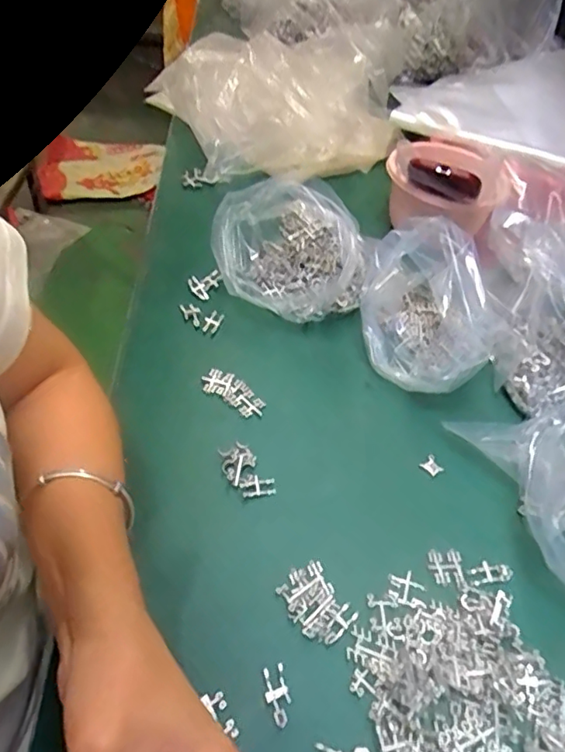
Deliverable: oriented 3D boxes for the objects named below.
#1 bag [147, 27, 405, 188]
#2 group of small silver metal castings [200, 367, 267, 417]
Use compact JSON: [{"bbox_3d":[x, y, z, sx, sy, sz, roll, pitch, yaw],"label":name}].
[{"bbox_3d":[0.007,-0.439,0.883,0.363,0.098,0.337,-11,51,-17],"label":"bag"},{"bbox_3d":[-0.044,0.015,0.518,0.064,0.004,0.029,36,61,17],"label":"group of small silver metal castings"}]

